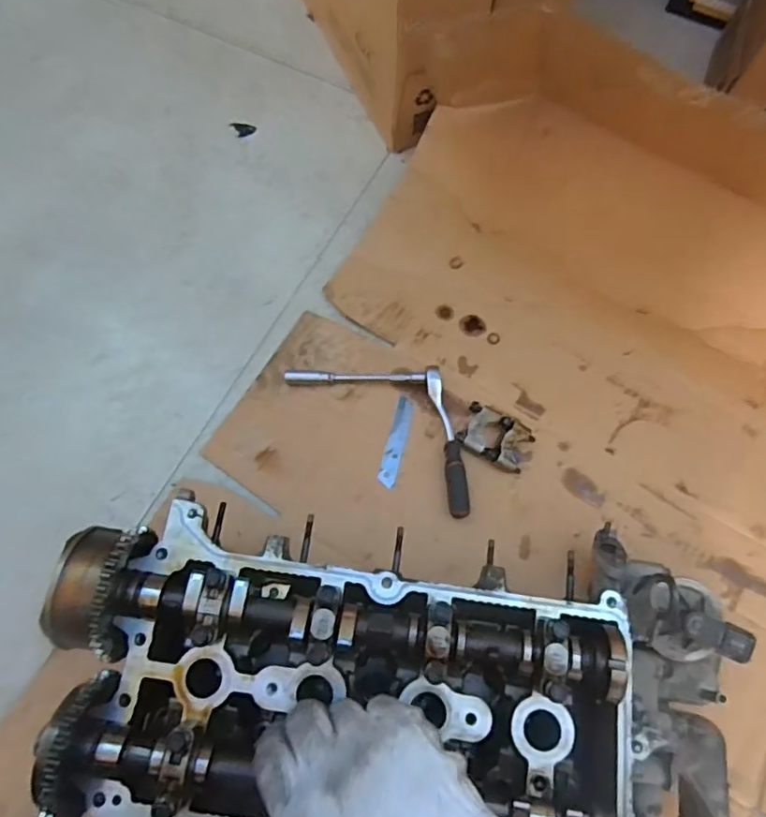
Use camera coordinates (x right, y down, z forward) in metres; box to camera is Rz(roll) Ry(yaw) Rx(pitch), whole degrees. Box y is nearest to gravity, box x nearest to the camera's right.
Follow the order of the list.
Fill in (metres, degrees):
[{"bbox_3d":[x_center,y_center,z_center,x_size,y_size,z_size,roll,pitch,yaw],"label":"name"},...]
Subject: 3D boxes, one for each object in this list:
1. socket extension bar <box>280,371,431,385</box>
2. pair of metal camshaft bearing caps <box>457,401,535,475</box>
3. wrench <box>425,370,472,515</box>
[{"bbox_3d":[-0.028,-0.032,0.594,0.141,0.019,0.013,1,69,-1],"label":"socket extension bar"},{"bbox_3d":[0.111,0.027,0.577,0.070,0.018,0.049,28,71,9],"label":"pair of metal camshaft bearing caps"},{"bbox_3d":[0.063,0.031,0.576,0.021,0.020,0.151,-8,70,-4],"label":"wrench"}]

